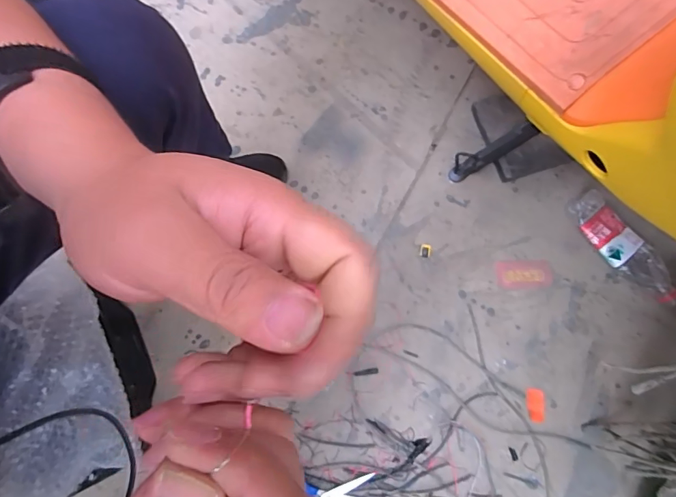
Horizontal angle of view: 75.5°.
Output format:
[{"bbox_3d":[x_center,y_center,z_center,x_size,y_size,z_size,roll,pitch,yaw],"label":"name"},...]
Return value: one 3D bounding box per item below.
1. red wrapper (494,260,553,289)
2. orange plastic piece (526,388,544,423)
[{"bbox_3d":[0.314,0.044,0.736,0.094,0.004,0.047,-2,77,1],"label":"red wrapper"},{"bbox_3d":[0.310,0.246,0.685,0.027,0.006,0.050,2,77,2],"label":"orange plastic piece"}]

